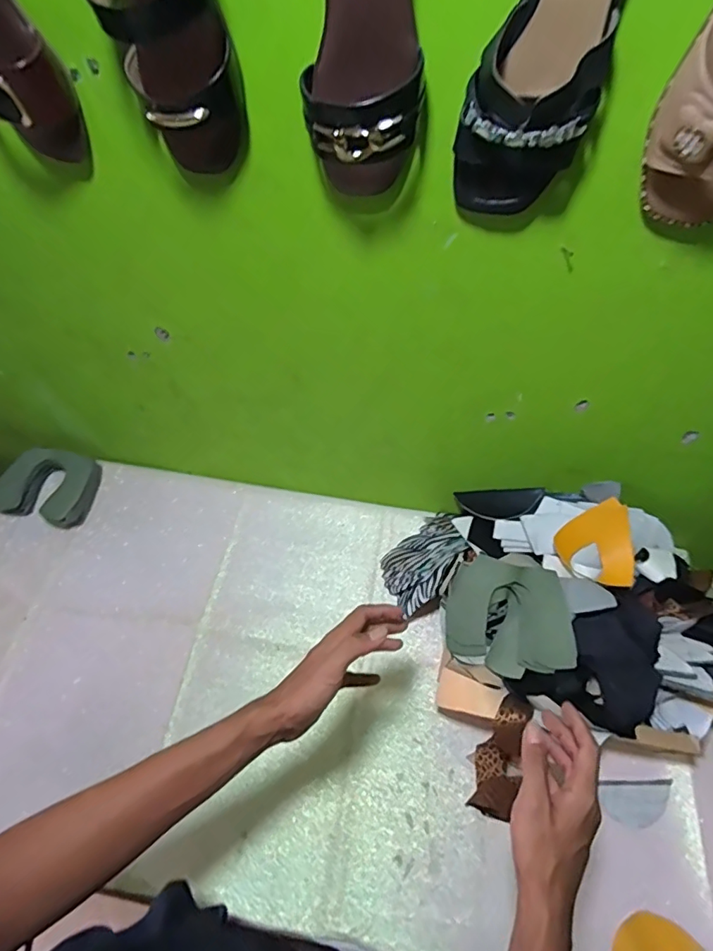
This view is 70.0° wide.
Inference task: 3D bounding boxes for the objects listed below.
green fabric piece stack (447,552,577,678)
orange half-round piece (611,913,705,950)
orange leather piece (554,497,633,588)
[{"bbox_3d":[0.202,0.191,0.672,0.160,0.084,0.134,7,55,4],"label":"green fabric piece stack"},{"bbox_3d":[0.342,0.546,0.597,0.103,0.009,0.046,-12,48,-2],"label":"orange half-round piece"},{"bbox_3d":[0.332,0.098,0.689,0.103,0.051,0.099,-28,93,-9],"label":"orange leather piece"}]

